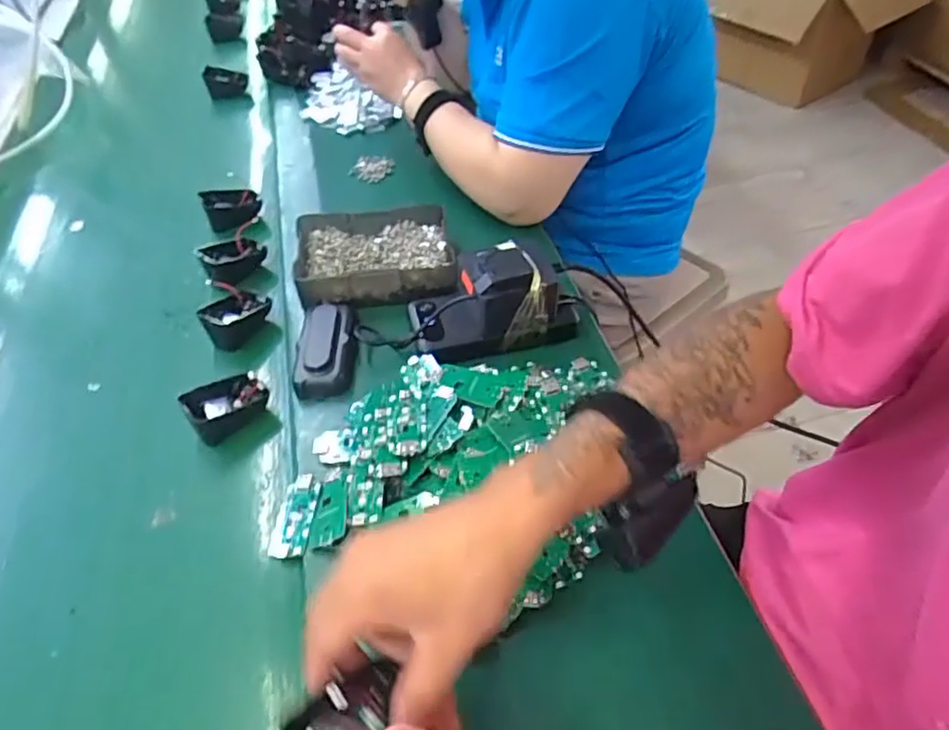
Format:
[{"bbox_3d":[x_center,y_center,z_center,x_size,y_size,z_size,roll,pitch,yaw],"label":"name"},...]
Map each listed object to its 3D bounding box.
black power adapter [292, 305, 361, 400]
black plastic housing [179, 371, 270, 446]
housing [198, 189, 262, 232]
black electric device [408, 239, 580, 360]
[{"bbox_3d":[-0.138,-0.018,0.591,0.056,0.024,0.110,-8,47,-2],"label":"black power adapter"},{"bbox_3d":[-0.215,0.034,0.551,0.065,0.031,0.045,-33,53,-23],"label":"black plastic housing"},{"bbox_3d":[-0.290,-0.192,0.760,0.063,0.027,0.051,-22,49,-14],"label":"housing"},{"bbox_3d":[0.015,-0.062,0.583,0.154,0.079,0.081,-9,47,-2],"label":"black electric device"}]

